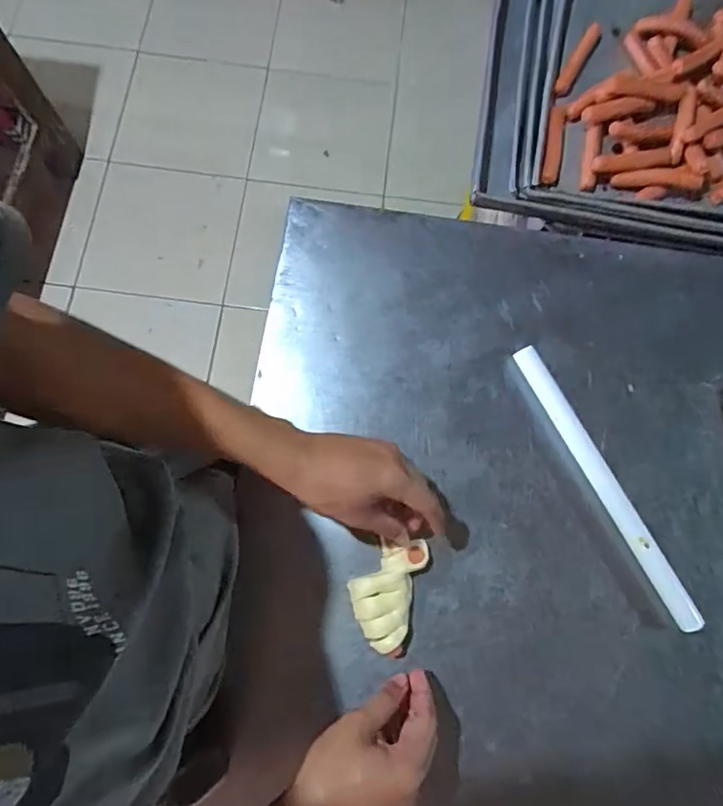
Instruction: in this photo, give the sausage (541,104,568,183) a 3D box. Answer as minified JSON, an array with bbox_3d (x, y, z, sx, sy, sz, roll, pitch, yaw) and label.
[{"bbox_3d":[0.216,-0.286,0.608,0.019,0.022,0.098,12,75,2],"label":"sausage"}]

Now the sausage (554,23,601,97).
[{"bbox_3d":[0.250,-0.397,0.622,0.017,0.012,0.099,30,77,6],"label":"sausage"}]

